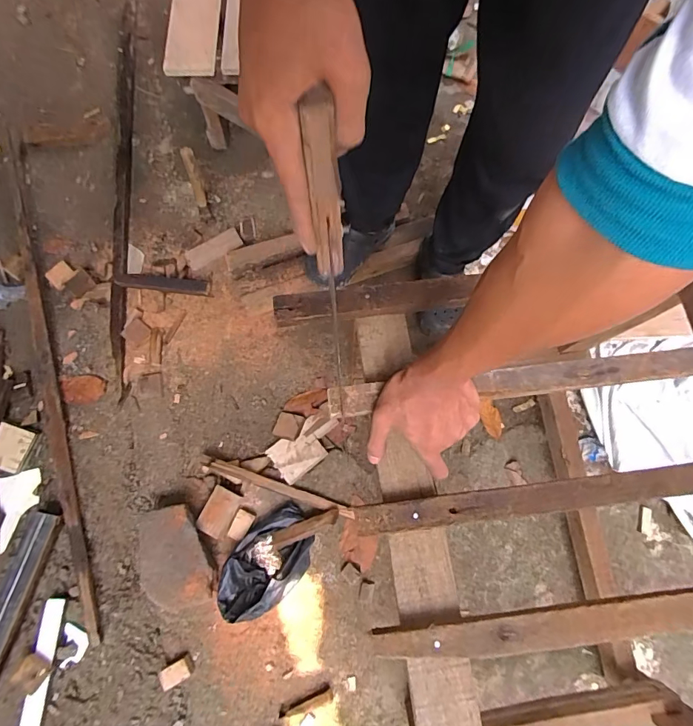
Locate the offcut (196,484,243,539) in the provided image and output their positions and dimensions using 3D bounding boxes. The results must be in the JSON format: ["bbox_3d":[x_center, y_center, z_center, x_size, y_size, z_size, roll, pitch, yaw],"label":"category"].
[{"bbox_3d":[-0.275,0.318,0.890,0.060,0.019,0.094,32,76,-7],"label":"offcut"}]

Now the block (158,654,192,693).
[{"bbox_3d":[-0.340,0.618,0.832,0.063,0.025,0.036,-29,77,-9],"label":"block"}]

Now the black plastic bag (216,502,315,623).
[{"bbox_3d":[-0.166,0.419,0.868,0.224,0.059,0.140,-40,79,-12],"label":"black plastic bag"}]

